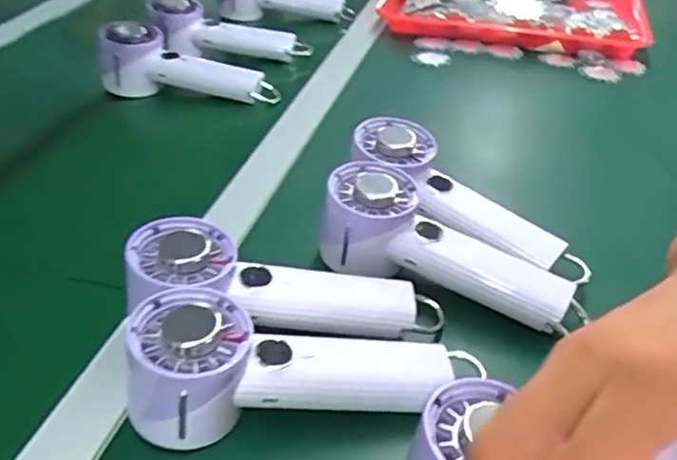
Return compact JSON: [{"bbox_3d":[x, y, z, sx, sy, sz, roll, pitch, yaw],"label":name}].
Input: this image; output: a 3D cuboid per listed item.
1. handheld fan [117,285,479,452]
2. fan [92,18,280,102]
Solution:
[{"bbox_3d":[-0.025,0.079,0.370,0.186,0.062,0.066,6,34,-19],"label":"handheld fan"},{"bbox_3d":[-0.163,-0.177,0.714,0.193,0.074,0.058,12,35,-12],"label":"fan"}]

